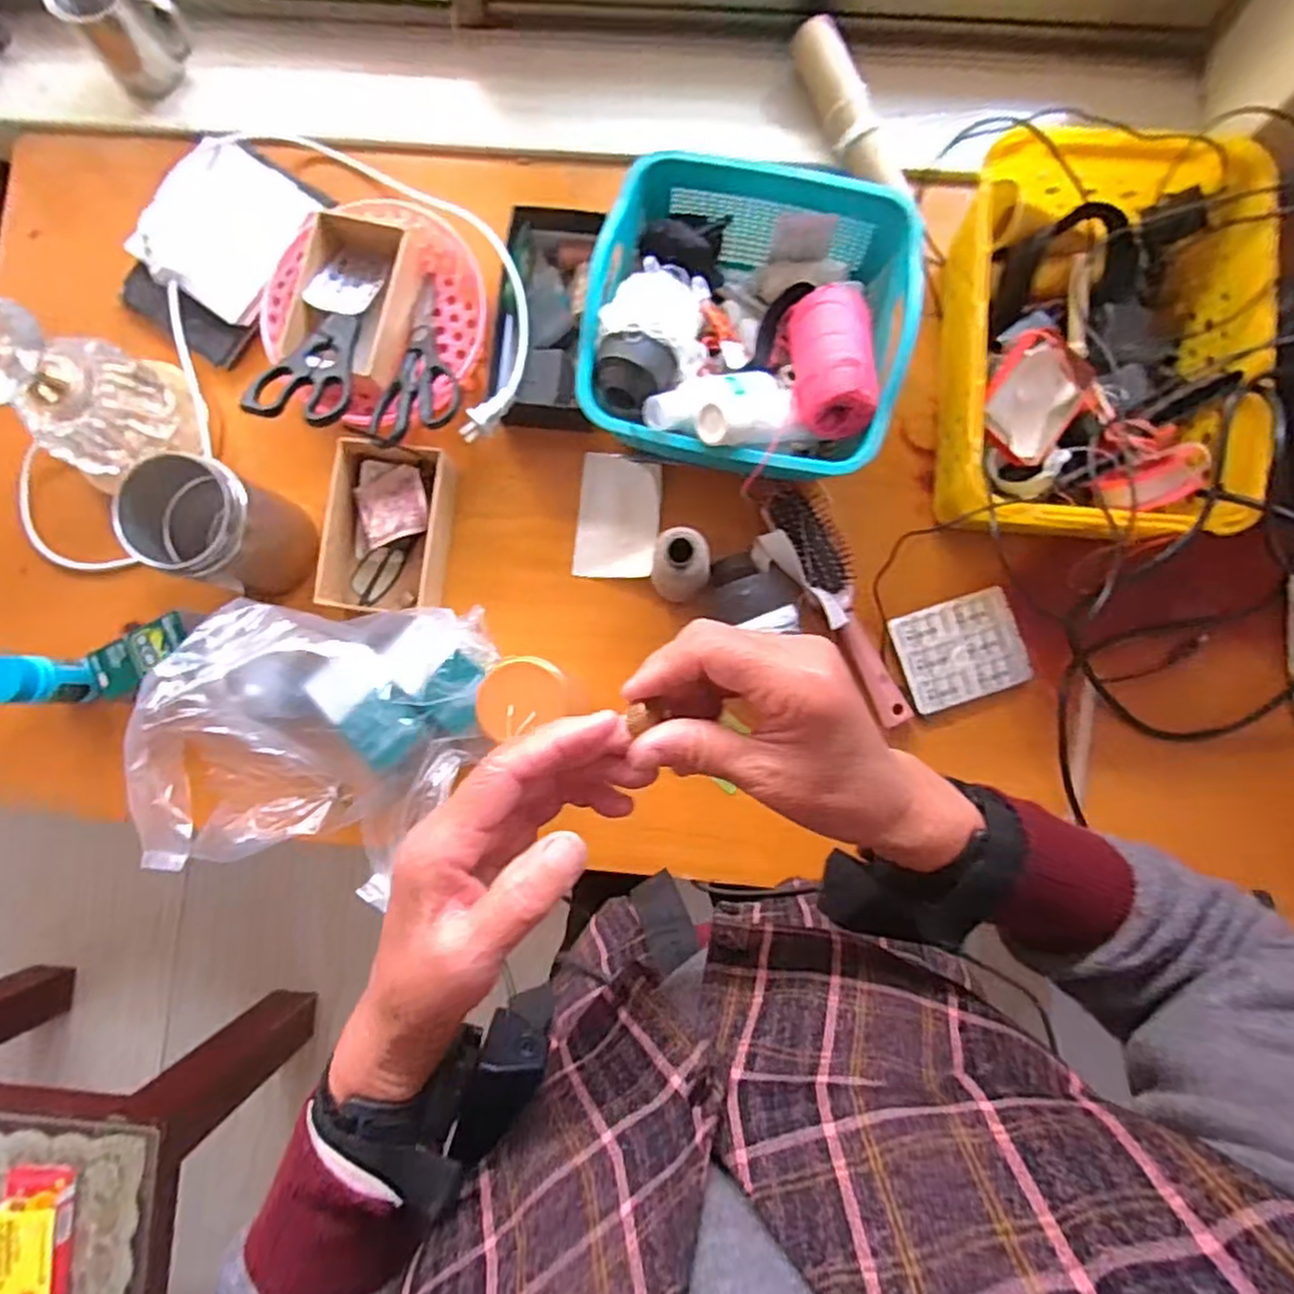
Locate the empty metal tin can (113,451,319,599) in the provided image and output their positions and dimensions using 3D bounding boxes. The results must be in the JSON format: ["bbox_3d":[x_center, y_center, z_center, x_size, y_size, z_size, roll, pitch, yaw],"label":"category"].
[{"bbox_3d":[-0.344,-0.096,0.573,0.088,0.102,0.084,0,86,2],"label":"empty metal tin can"}]

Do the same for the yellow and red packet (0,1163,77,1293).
[{"bbox_3d":[-0.749,0.726,0.858,0.096,0.041,0.176,2,86,2],"label":"yellow and red packet"}]

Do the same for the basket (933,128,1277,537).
[{"bbox_3d":[0.348,-0.229,0.564,0.212,0.104,0.301,5,86,2],"label":"basket"}]

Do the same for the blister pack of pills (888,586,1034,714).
[{"bbox_3d":[0.272,0.002,0.611,0.105,0.006,0.085,-19,85,1],"label":"blister pack of pills"}]

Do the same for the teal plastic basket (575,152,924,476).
[{"bbox_3d":[0.080,-0.255,0.573,0.240,0.095,0.249,14,86,3],"label":"teal plastic basket"}]

